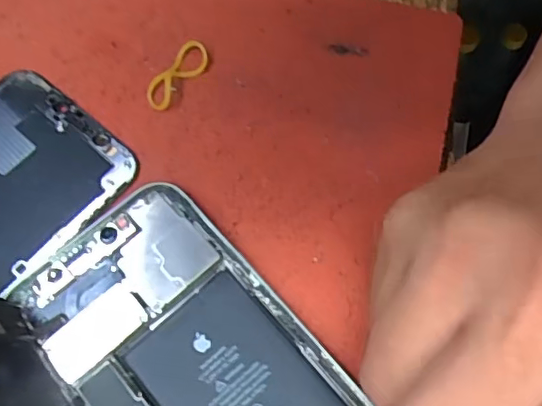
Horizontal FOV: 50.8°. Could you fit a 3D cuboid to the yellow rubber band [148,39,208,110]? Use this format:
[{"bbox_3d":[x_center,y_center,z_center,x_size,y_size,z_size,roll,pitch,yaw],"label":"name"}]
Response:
[{"bbox_3d":[-0.036,-0.049,0.219,0.012,0.006,0.031,36,70,11],"label":"yellow rubber band"}]

